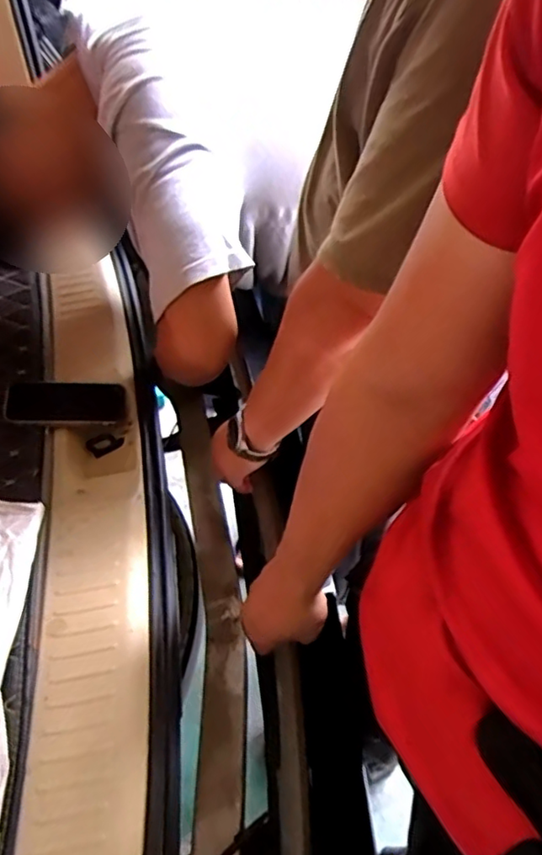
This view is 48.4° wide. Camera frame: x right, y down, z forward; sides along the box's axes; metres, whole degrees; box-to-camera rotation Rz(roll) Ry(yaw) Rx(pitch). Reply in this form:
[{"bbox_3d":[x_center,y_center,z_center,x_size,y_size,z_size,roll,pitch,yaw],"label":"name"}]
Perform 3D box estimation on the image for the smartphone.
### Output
[{"bbox_3d":[-0.263,-0.033,0.780,0.146,0.009,0.062,0,60,-24],"label":"smartphone"}]

